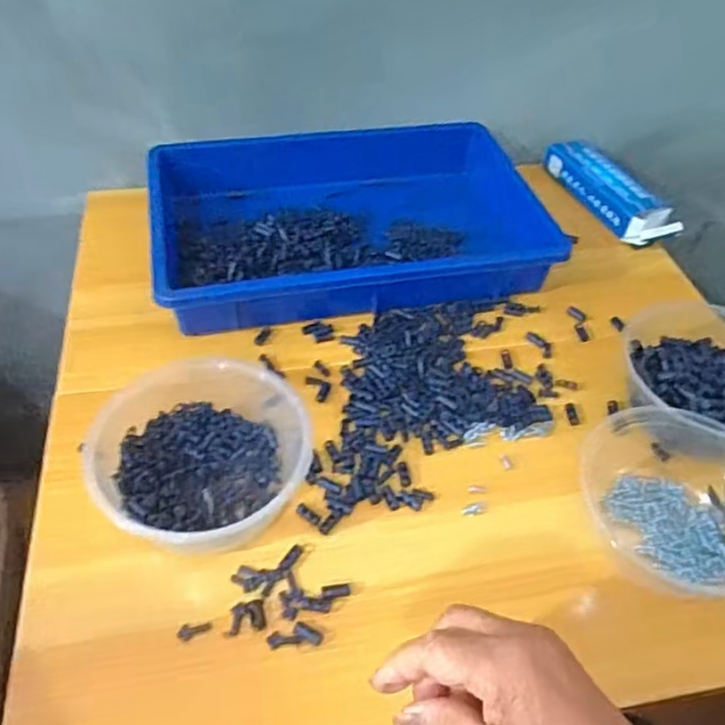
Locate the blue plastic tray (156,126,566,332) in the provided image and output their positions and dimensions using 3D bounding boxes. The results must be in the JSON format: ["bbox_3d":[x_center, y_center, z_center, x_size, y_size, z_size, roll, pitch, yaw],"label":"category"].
[{"bbox_3d":[-0.015,-0.149,0.668,0.363,0.053,0.248,-9,49,-12],"label":"blue plastic tray"}]

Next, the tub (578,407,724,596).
[{"bbox_3d":[0.221,0.084,0.464,0.143,0.058,0.131,26,51,19],"label":"tub"}]

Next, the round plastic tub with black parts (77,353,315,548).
[{"bbox_3d":[-0.111,0.054,0.462,0.146,0.070,0.150,-25,54,-24],"label":"round plastic tub with black parts"}]

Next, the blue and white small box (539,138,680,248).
[{"bbox_3d":[0.271,-0.190,0.743,0.053,0.035,0.183,-14,50,-15],"label":"blue and white small box"}]

